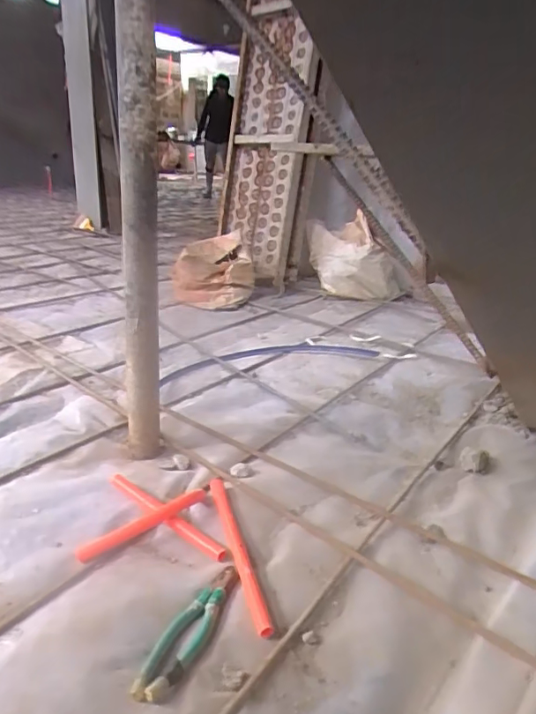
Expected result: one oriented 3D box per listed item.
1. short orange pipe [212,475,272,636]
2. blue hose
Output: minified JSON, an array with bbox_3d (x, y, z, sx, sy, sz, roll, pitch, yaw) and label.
[{"bbox_3d":[-0.048,0.282,0.781,0.022,0.017,0.315,-3,22,-16],"label":"short orange pipe"},{"bbox_3d":[-0.005,-0.002,1.583,0.694,0.026,0.201,-7,23,-23],"label":"blue hose"}]

